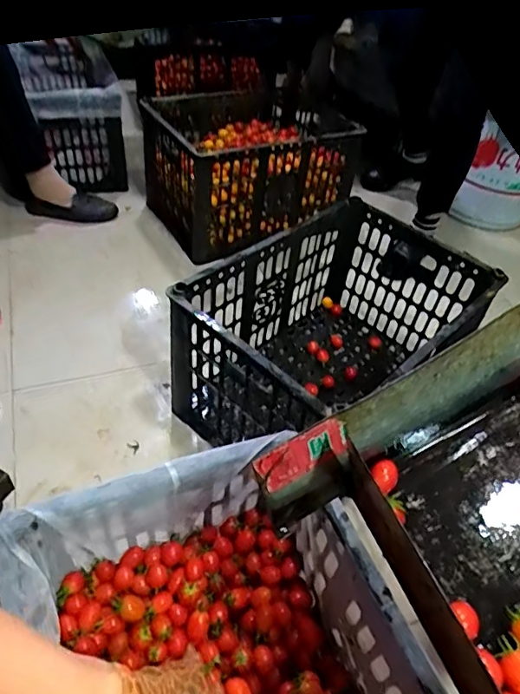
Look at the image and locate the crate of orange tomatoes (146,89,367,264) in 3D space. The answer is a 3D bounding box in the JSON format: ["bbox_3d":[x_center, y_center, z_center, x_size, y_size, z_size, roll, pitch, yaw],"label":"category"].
[{"bbox_3d":[-0.041,-0.507,1.379,0.496,0.265,0.407,-21,52,-26],"label":"crate of orange tomatoes"}]

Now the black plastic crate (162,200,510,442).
[{"bbox_3d":[0.111,-0.023,0.922,0.485,0.279,0.282,-30,56,-31],"label":"black plastic crate"}]

